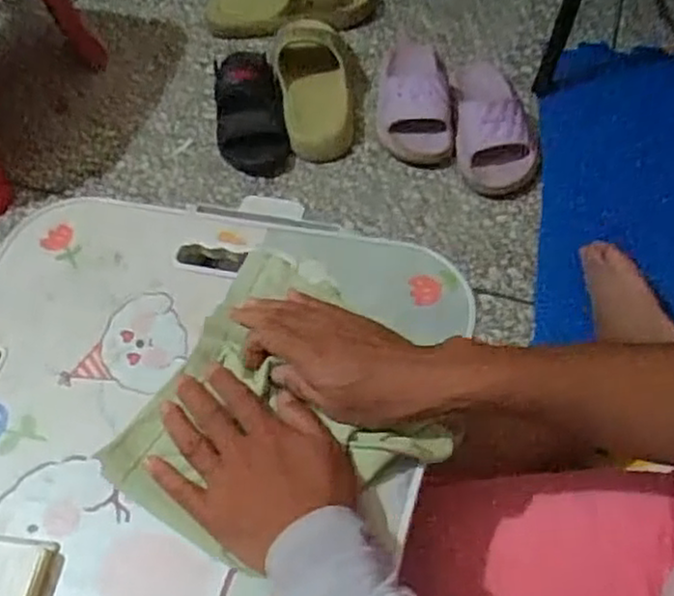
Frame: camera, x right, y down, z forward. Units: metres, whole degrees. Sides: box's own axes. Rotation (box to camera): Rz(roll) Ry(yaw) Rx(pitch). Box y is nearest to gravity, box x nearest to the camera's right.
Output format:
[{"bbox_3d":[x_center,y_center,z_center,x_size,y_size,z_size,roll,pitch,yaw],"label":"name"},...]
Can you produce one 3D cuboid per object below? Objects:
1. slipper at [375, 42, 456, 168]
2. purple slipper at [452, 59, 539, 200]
[{"bbox_3d":[0.107,-0.279,0.985,0.099,0.092,0.207,0,57,4],"label":"slipper"},{"bbox_3d":[0.209,-0.240,0.942,0.104,0.072,0.222,0,57,4],"label":"purple slipper"}]

